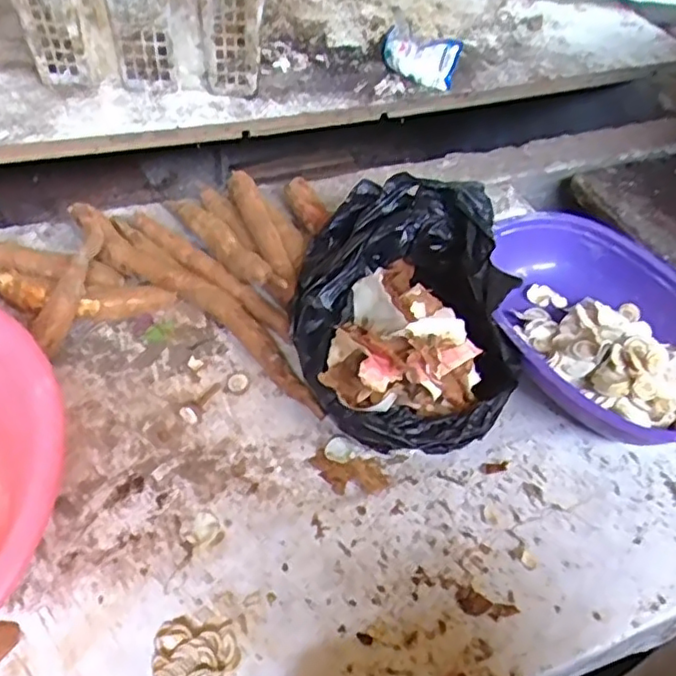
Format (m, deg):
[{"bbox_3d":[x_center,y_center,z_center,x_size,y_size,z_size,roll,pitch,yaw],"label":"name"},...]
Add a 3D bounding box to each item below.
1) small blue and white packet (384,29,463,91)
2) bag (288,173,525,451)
[{"bbox_3d":[0.124,-0.425,0.983,0.119,0.066,0.059,17,52,7],"label":"small blue and white packet"},{"bbox_3d":[0.063,-0.028,0.637,0.206,0.095,0.287,2,52,-5],"label":"bag"}]

